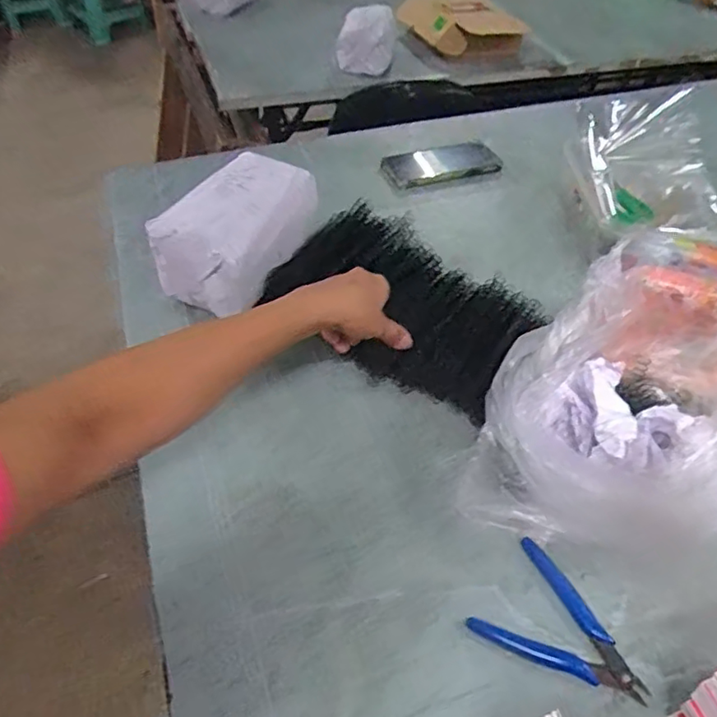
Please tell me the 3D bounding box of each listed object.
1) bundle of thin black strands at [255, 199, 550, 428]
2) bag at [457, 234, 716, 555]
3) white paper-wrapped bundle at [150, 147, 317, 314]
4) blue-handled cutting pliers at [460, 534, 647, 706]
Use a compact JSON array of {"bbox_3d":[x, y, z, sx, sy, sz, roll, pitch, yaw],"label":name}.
[{"bbox_3d":[0.050,-0.060,0.629,0.280,0.059,0.172,33,54,26],"label":"bundle of thin black strands"},{"bbox_3d":[0.254,0.029,0.502,0.244,0.123,0.308,22,50,18],"label":"bag"},{"bbox_3d":[-0.130,-0.147,0.656,0.131,0.092,0.170,21,50,17],"label":"white paper-wrapped bundle"},{"bbox_3d":[0.151,0.194,0.418,0.115,0.010,0.081,29,53,24],"label":"blue-handled cutting pliers"}]

